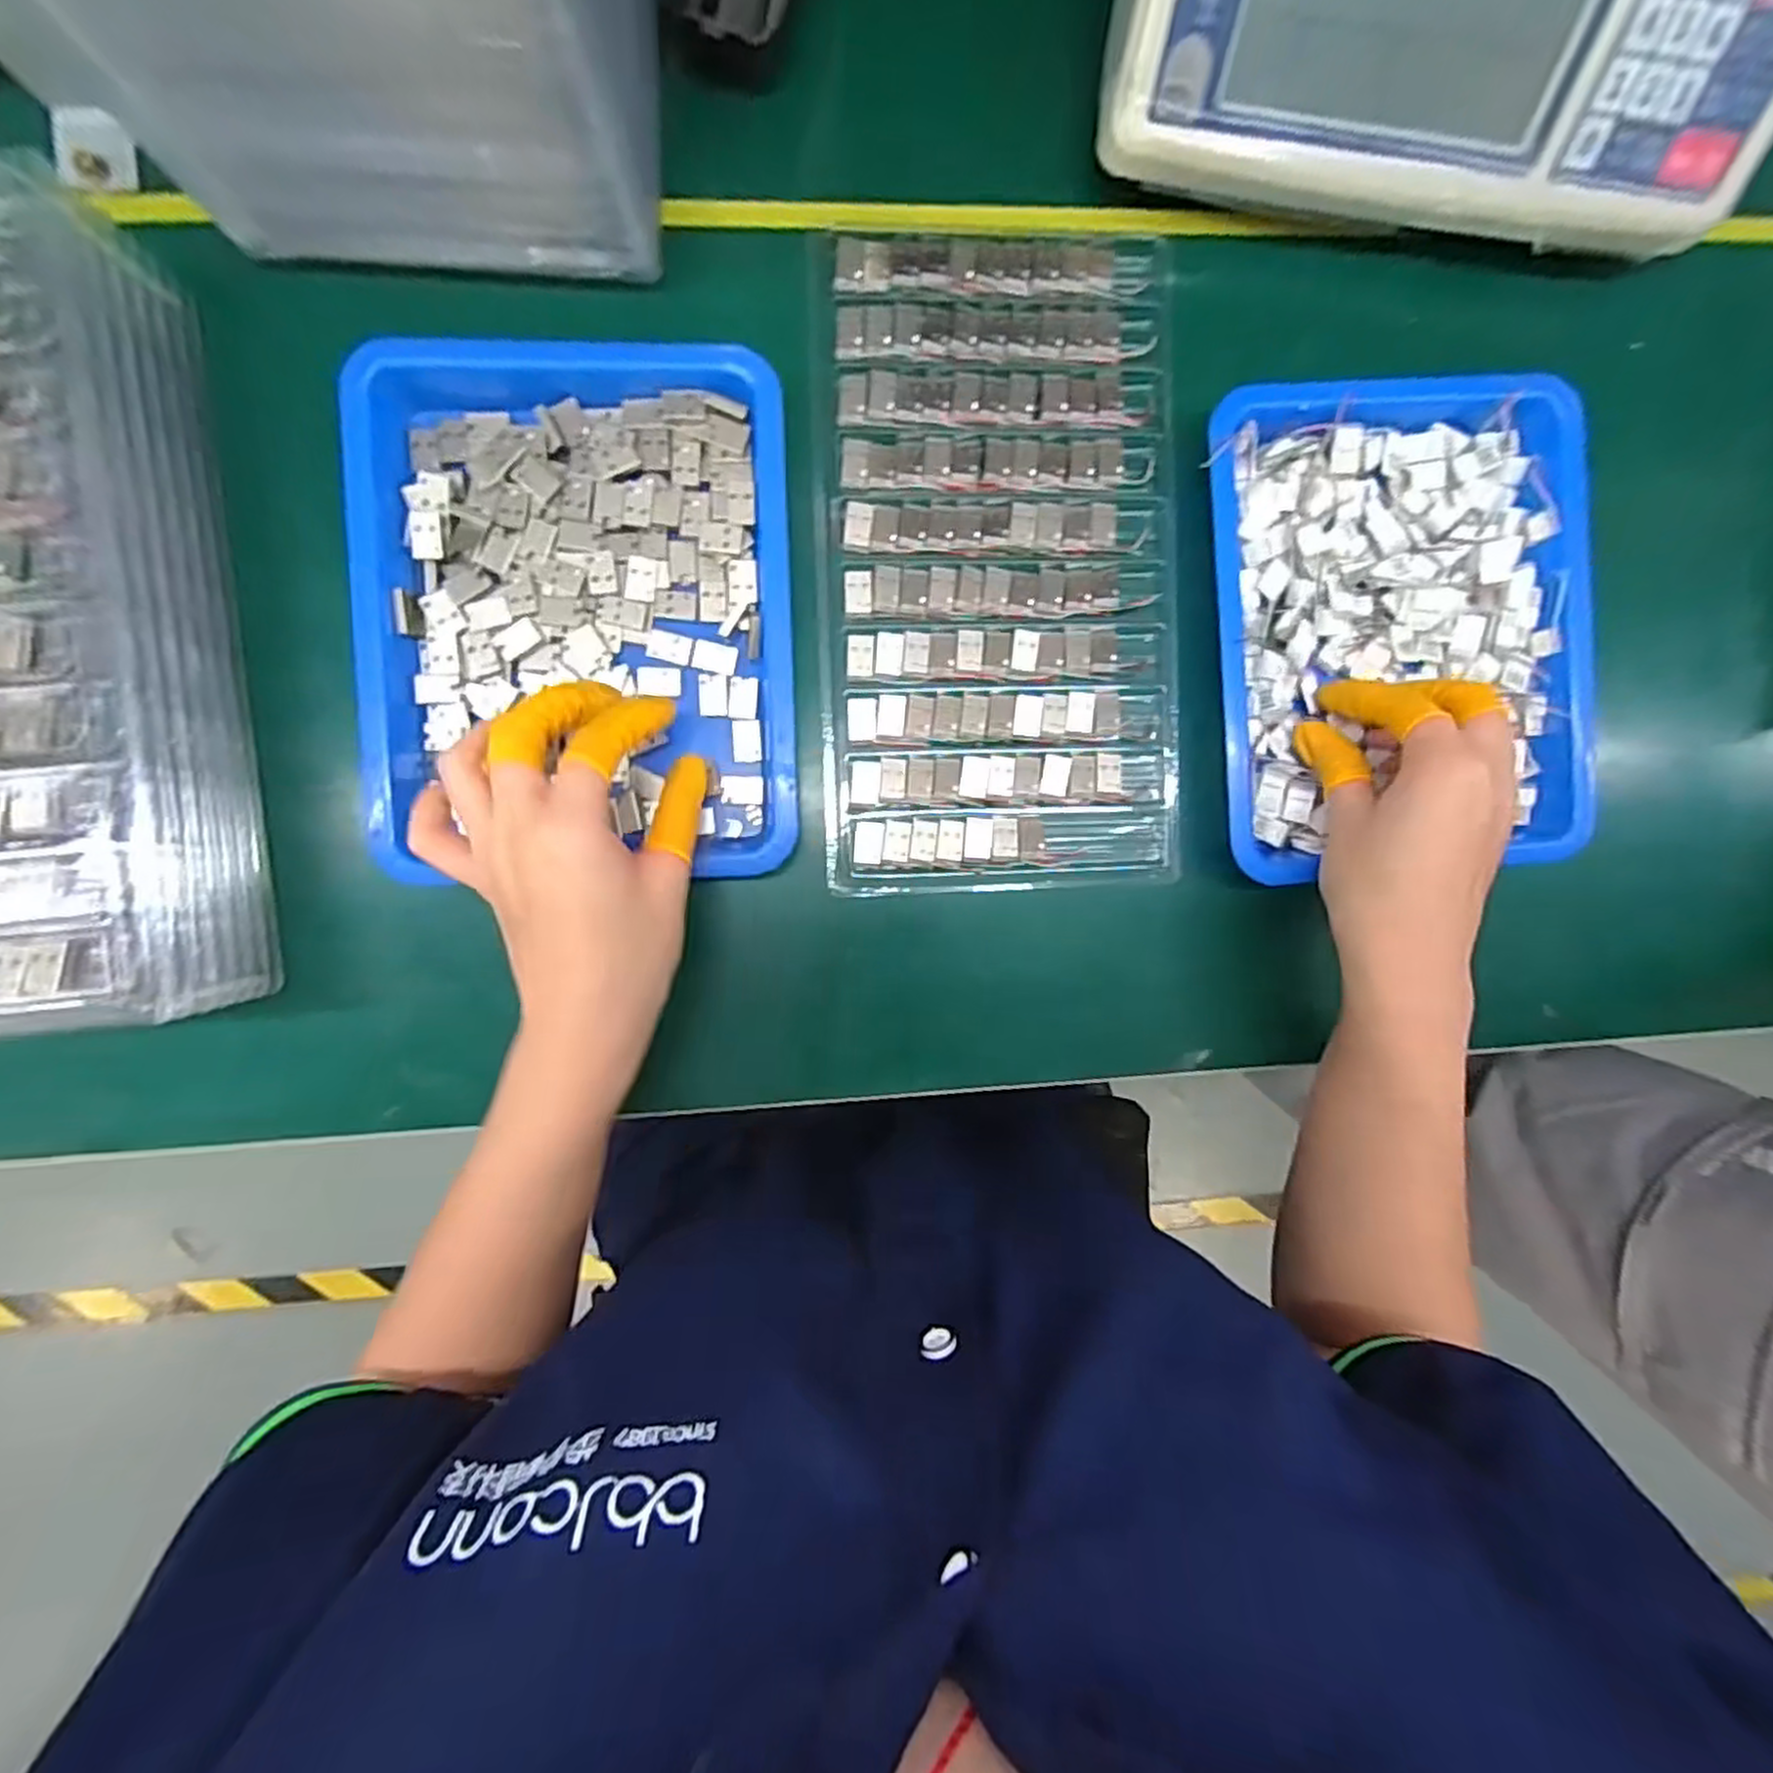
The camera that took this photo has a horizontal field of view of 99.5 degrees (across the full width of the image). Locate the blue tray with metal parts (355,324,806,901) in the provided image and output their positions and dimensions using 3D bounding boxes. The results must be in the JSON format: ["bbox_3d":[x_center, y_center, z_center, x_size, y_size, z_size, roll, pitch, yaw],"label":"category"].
[{"bbox_3d":[-0.127,-0.118,0.317,0.173,0.028,0.219,-2,96,-6],"label":"blue tray with metal parts"}]

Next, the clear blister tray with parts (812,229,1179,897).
[{"bbox_3d":[0.050,-0.143,0.340,0.161,0.018,0.285,-3,96,-6],"label":"clear blister tray with parts"}]

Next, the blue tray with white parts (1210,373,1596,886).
[{"bbox_3d":[0.229,-0.117,0.340,0.168,0.031,0.213,-6,96,-5],"label":"blue tray with white parts"}]

